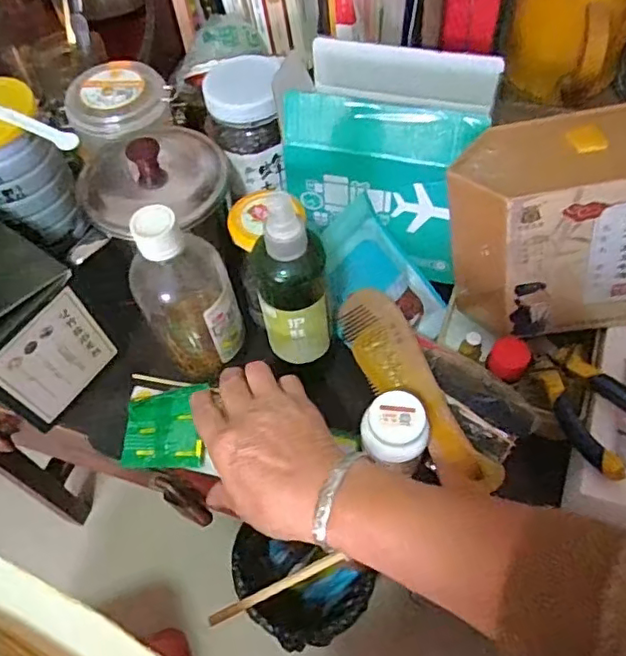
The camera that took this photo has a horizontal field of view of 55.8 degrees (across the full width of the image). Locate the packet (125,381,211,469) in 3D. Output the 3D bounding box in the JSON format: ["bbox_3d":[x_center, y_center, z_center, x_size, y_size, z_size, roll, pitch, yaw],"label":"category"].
[{"bbox_3d":[-0.126,0.083,0.506,0.066,0.010,0.074,-3,59,2],"label":"packet"}]

